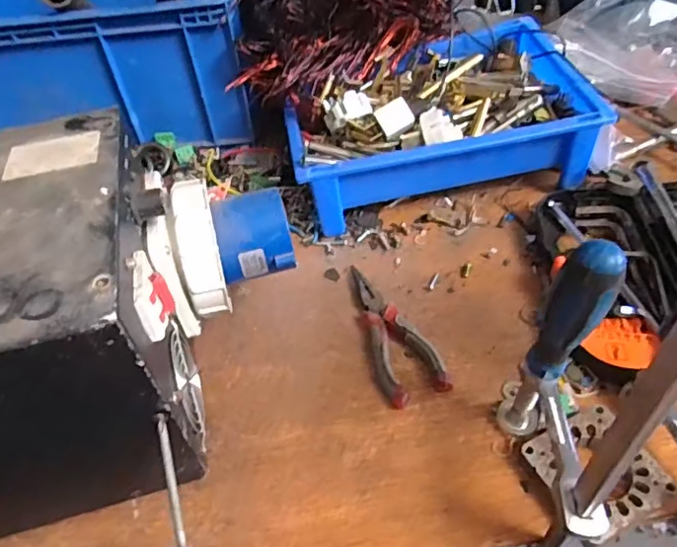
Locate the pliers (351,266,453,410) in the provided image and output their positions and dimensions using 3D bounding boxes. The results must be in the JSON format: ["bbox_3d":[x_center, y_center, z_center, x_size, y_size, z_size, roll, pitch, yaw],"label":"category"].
[{"bbox_3d":[0.040,0.049,0.483,0.053,0.015,0.146,-19,46,-12],"label":"pliers"}]

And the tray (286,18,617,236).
[{"bbox_3d":[0.100,-0.170,0.607,0.298,0.094,0.200,-8,45,-1],"label":"tray"}]

